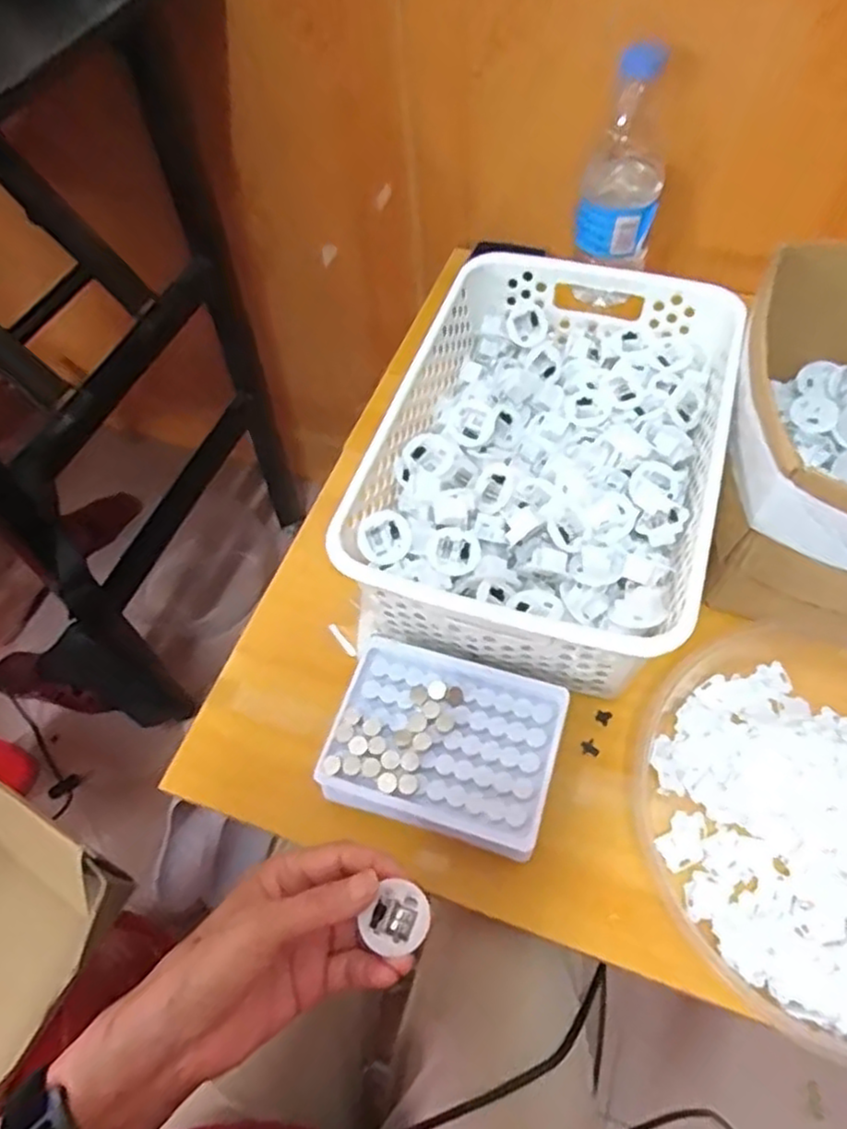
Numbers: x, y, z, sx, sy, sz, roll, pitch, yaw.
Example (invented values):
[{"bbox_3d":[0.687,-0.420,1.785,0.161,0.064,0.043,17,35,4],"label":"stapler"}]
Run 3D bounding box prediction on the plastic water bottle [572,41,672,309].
[{"bbox_3d":[0.170,-0.318,0.599,0.068,0.196,0.059,-21,59,-8],"label":"plastic water bottle"}]

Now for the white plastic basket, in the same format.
[{"bbox_3d":[0.089,-0.076,0.492,0.205,0.097,0.303,14,61,13],"label":"white plastic basket"}]

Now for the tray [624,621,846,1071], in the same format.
[{"bbox_3d":[0.253,0.141,0.412,0.254,0.030,0.229,-27,60,-12],"label":"tray"}]

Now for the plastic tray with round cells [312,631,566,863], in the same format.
[{"bbox_3d":[0.014,0.110,0.429,0.127,0.044,0.103,14,61,13],"label":"plastic tray with round cells"}]

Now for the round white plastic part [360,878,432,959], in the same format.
[{"bbox_3d":[-0.011,0.167,0.333,0.029,0.011,0.029,1,84,-8],"label":"round white plastic part"}]

